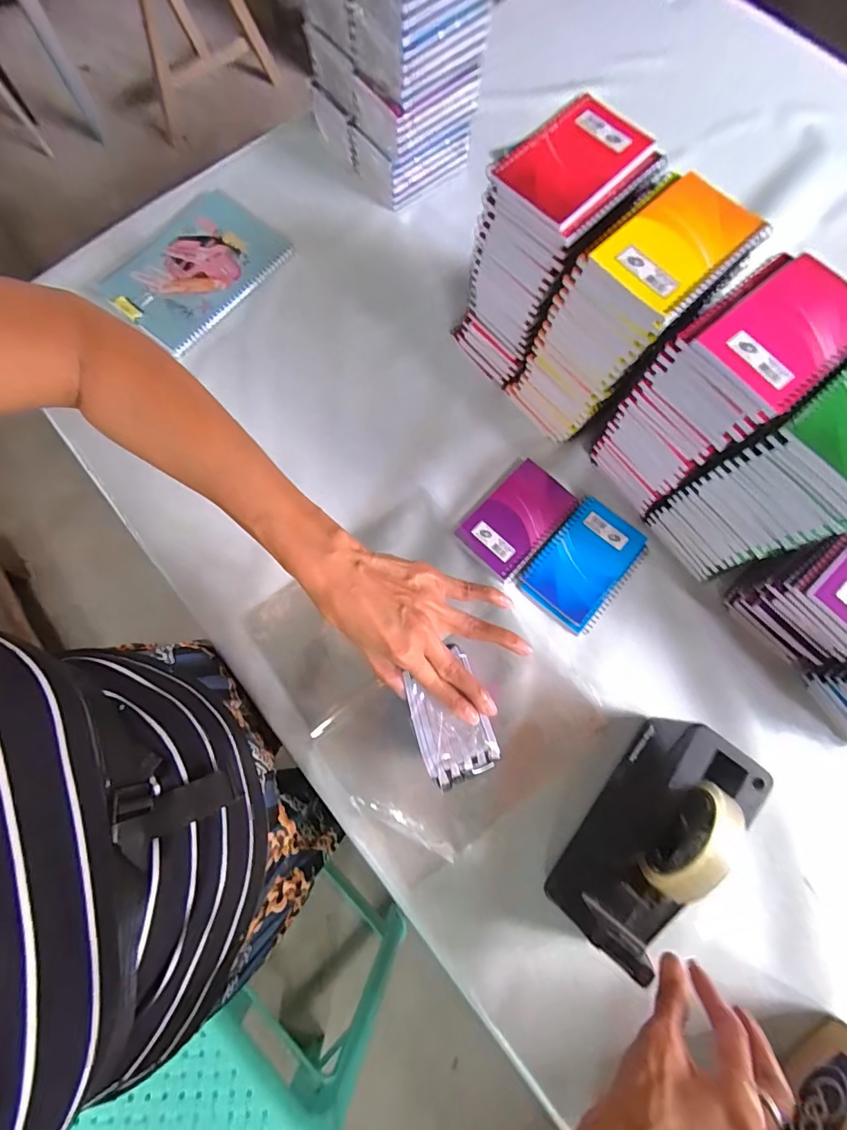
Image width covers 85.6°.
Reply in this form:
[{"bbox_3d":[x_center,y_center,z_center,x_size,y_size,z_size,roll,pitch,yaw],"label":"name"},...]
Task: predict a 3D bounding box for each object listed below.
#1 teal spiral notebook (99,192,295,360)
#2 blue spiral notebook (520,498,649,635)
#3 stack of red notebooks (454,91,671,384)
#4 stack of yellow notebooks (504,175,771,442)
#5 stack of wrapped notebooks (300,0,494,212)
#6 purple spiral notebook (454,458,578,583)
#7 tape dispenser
[{"bbox_3d":[-0.298,-0.390,0.601,0.152,0.020,0.214,39,79,8],"label":"teal spiral notebook"},{"bbox_3d":[0.181,-0.001,0.515,0.090,0.014,0.135,39,77,9],"label":"blue spiral notebook"},{"bbox_3d":[0.133,-0.320,0.497,0.139,0.218,0.107,-40,79,-11],"label":"stack of red notebooks"},{"bbox_3d":[0.193,-0.238,0.472,0.131,0.220,0.110,-41,80,-10],"label":"stack of yellow notebooks"},{"bbox_3d":[-0.039,-0.652,0.527,0.161,0.304,0.198,-40,79,-11],"label":"stack of wrapped notebooks"},{"bbox_3d":[0.109,-0.055,0.528,0.084,0.009,0.131,42,78,9],"label":"purple spiral notebook"},{"bbox_3d":[0.202,0.236,0.397,0.074,0.122,0.196,39,77,9],"label":"tape dispenser"}]

